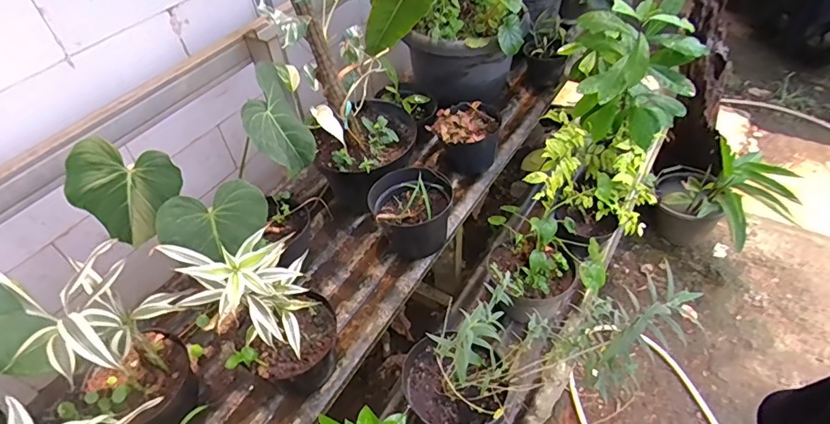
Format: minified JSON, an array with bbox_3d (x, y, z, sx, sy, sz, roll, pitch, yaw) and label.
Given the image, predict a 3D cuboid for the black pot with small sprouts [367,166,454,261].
[{"bbox_3d":[-0.003,0.009,1.093,0.184,0.171,0.155,-15,47,-9],"label":"black pot with small sprouts"}]

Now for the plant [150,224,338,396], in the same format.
[{"bbox_3d":[-0.243,0.181,0.807,0.193,0.362,0.173,-29,51,-21],"label":"plant"}]

